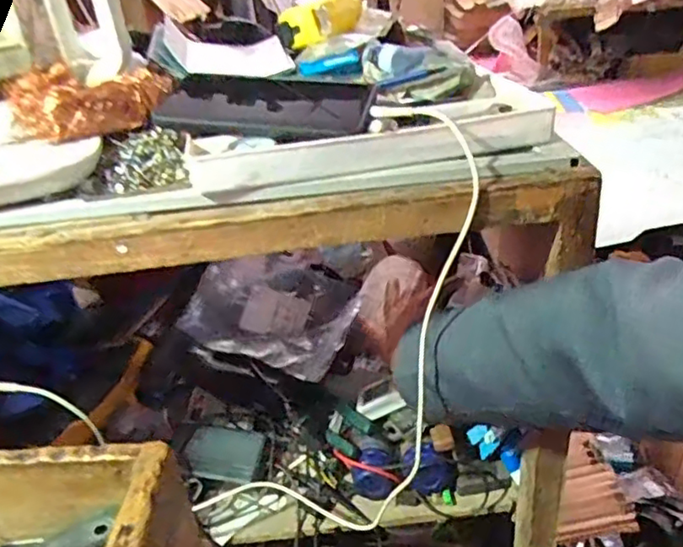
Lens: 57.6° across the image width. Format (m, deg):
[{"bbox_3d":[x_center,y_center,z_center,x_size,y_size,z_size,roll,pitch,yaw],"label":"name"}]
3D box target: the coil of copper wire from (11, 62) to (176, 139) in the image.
[{"bbox_3d":[-0.196,-0.141,0.496,0.124,0.046,0.052,-21,37,-23],"label":"coil of copper wire"}]

